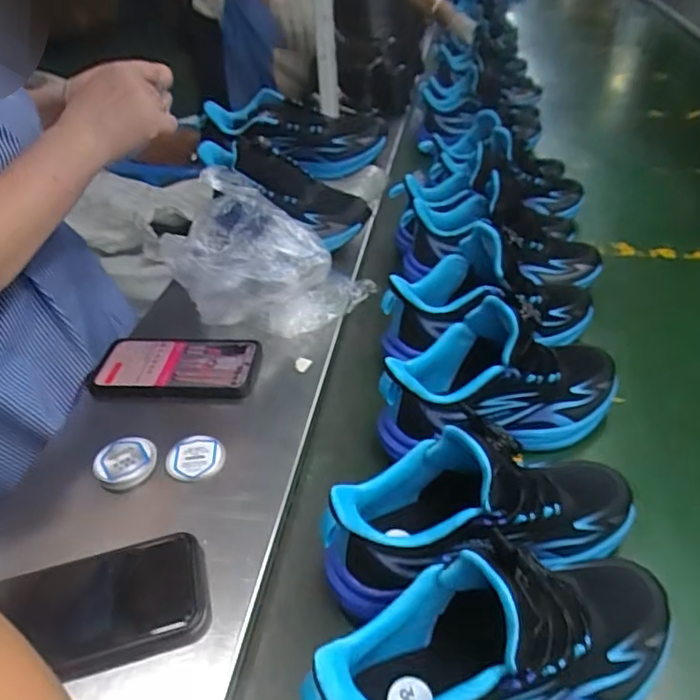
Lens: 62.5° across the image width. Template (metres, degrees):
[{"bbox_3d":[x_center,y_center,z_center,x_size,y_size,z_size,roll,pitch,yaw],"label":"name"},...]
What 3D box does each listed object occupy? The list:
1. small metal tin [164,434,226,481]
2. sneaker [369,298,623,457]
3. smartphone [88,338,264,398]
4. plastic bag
[{"bbox_3d":[-0.134,0.093,0.501,0.046,0.006,0.047,-3,39,2],"label":"small metal tin"},{"bbox_3d":[0.136,0.016,0.503,0.226,0.121,0.094,-6,39,-5],"label":"sneaker"},{"bbox_3d":[-0.176,0.016,0.594,0.165,0.015,0.076,-1,44,3],"label":"smartphone"},{"bbox_3d":[-0.078,-0.115,0.648,0.190,0.129,0.161,0,40,6],"label":"plastic bag"}]

